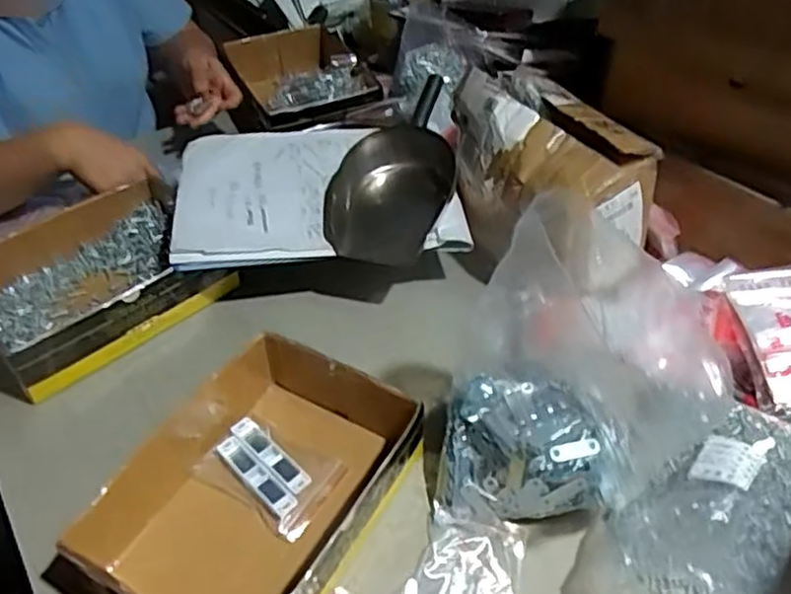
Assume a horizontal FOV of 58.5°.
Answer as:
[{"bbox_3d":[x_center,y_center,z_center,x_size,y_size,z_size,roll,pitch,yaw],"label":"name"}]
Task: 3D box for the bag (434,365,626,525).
[{"bbox_3d":[0.112,0.126,0.601,0.143,0.072,0.106,1,44,4],"label":"bag"}]

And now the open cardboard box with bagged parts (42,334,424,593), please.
[{"bbox_3d":[-0.124,0.159,0.583,0.209,0.063,0.259,21,49,23],"label":"open cardboard box with bagged parts"}]

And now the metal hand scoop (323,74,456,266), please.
[{"bbox_3d":[-0.003,-0.149,0.801,0.140,0.066,0.243,3,44,6],"label":"metal hand scoop"}]

